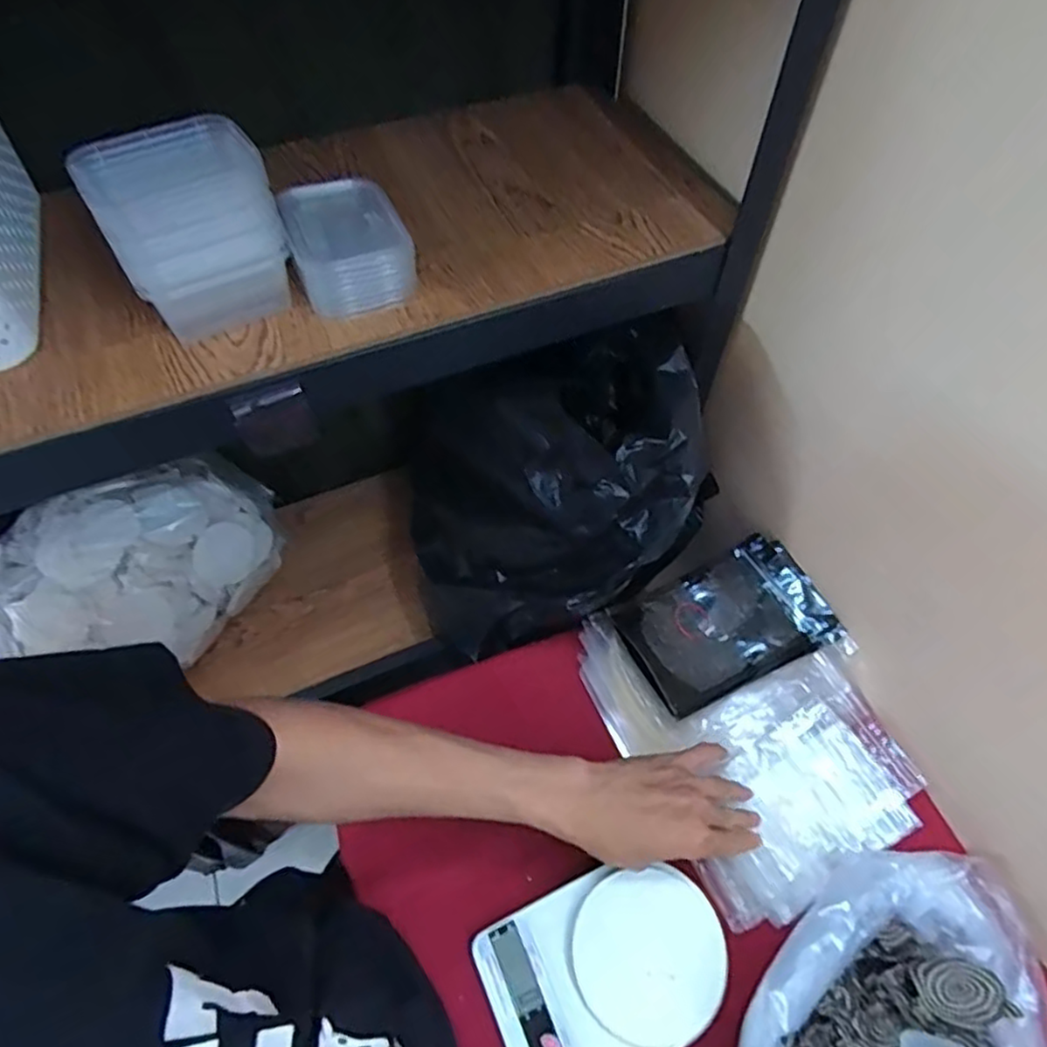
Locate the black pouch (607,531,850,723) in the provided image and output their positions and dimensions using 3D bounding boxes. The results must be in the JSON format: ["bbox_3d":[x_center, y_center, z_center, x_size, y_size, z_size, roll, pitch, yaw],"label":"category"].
[{"bbox_3d":[0.198,0.098,0.656,0.198,0.027,0.125,-21,59,-14],"label":"black pouch"}]

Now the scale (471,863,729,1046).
[{"bbox_3d":[0.063,0.342,0.504,0.175,0.033,0.129,-22,59,-14],"label":"scale"}]

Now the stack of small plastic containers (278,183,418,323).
[{"bbox_3d":[-0.134,-0.213,0.509,0.082,0.054,0.101,-18,58,-12],"label":"stack of small plastic containers"}]

